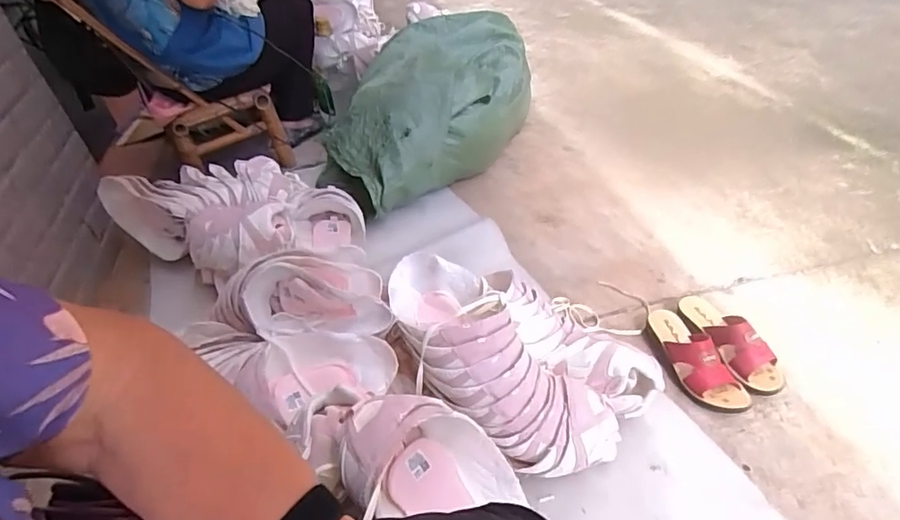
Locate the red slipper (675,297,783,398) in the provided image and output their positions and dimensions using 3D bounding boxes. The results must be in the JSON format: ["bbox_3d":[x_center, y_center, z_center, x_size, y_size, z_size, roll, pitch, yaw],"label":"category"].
[{"bbox_3d":[0.521,0.142,0.968,0.093,0.077,0.228,-12,42,-10],"label":"red slipper"}]

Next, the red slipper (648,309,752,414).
[{"bbox_3d":[0.439,0.166,0.937,0.088,0.082,0.227,-11,41,-9],"label":"red slipper"}]

